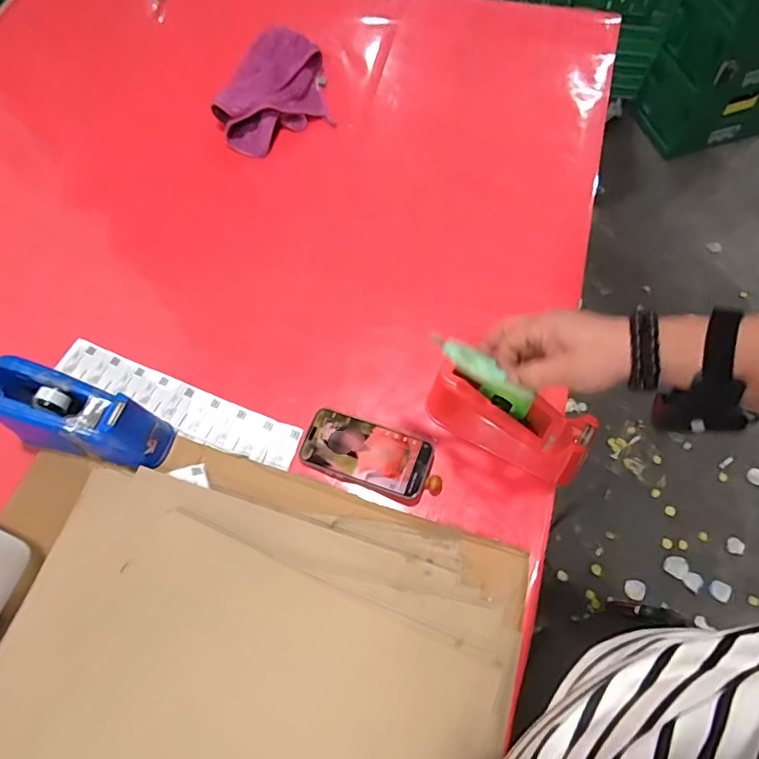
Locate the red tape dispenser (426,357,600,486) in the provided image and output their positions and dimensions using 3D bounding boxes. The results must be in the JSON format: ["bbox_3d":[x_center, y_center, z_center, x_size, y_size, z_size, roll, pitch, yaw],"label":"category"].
[{"bbox_3d":[0.158,0.047,0.651,0.203,0.108,0.064,28,69,13],"label":"red tape dispenser"}]

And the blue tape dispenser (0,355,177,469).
[{"bbox_3d":[-0.366,0.046,0.642,0.219,0.120,0.075,21,67,-4],"label":"blue tape dispenser"}]

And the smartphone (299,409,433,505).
[{"bbox_3d":[-0.018,0.094,0.674,0.162,0.012,0.081,17,69,14],"label":"smartphone"}]

